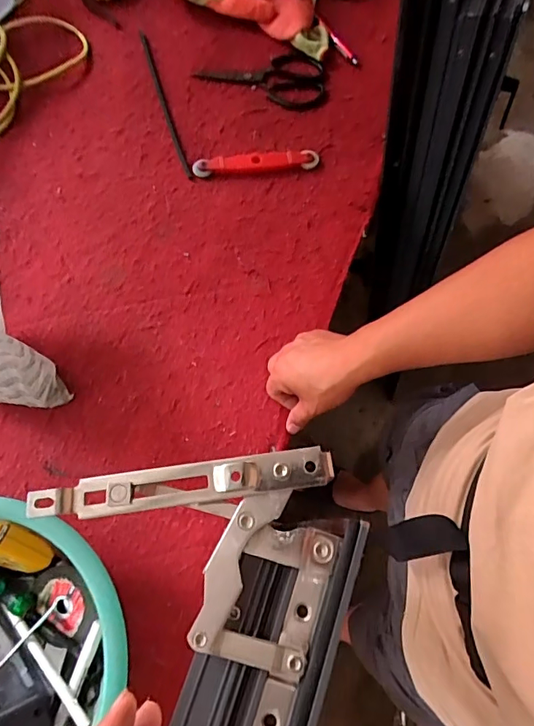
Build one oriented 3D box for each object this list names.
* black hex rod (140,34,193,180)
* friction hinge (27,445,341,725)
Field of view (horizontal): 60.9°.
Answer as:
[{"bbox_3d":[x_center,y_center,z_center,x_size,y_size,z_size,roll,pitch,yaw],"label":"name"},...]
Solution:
[{"bbox_3d":[-0.166,-0.420,0.726,0.013,0.012,0.295,-17,73,-7],"label":"black hex rod"},{"bbox_3d":[-0.035,0.131,0.224,0.152,0.015,0.159,-6,72,-6],"label":"friction hinge"}]

